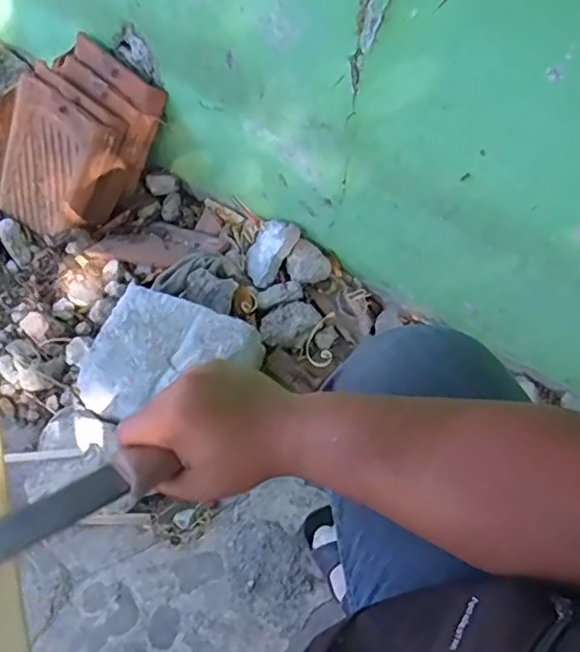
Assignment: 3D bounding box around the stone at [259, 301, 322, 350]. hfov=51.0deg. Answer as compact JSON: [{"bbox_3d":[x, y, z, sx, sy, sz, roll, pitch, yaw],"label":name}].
[{"bbox_3d":[-0.004,-0.004,0.941,0.078,0.031,0.085,1,59,-1],"label":"stone"}]

